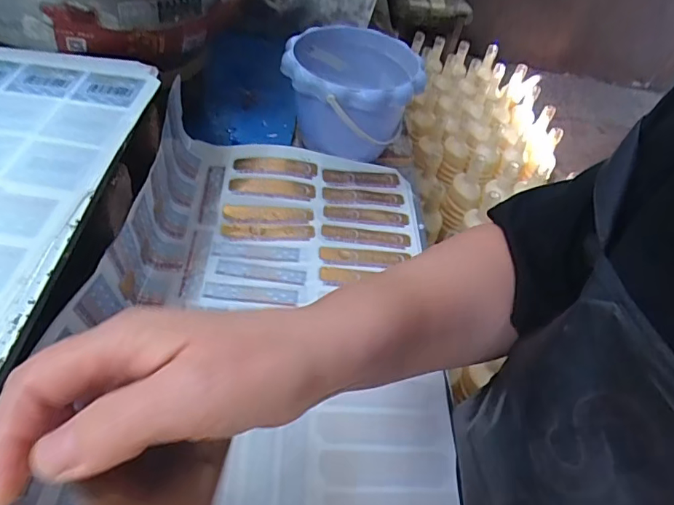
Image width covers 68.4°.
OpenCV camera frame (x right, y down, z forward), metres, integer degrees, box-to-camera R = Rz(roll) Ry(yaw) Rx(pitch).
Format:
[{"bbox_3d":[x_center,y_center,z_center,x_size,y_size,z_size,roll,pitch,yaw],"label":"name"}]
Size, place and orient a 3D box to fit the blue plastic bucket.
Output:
[{"bbox_3d":[0.013,-0.166,0.552,0.141,0.111,0.141,7,46,-7],"label":"blue plastic bucket"}]

